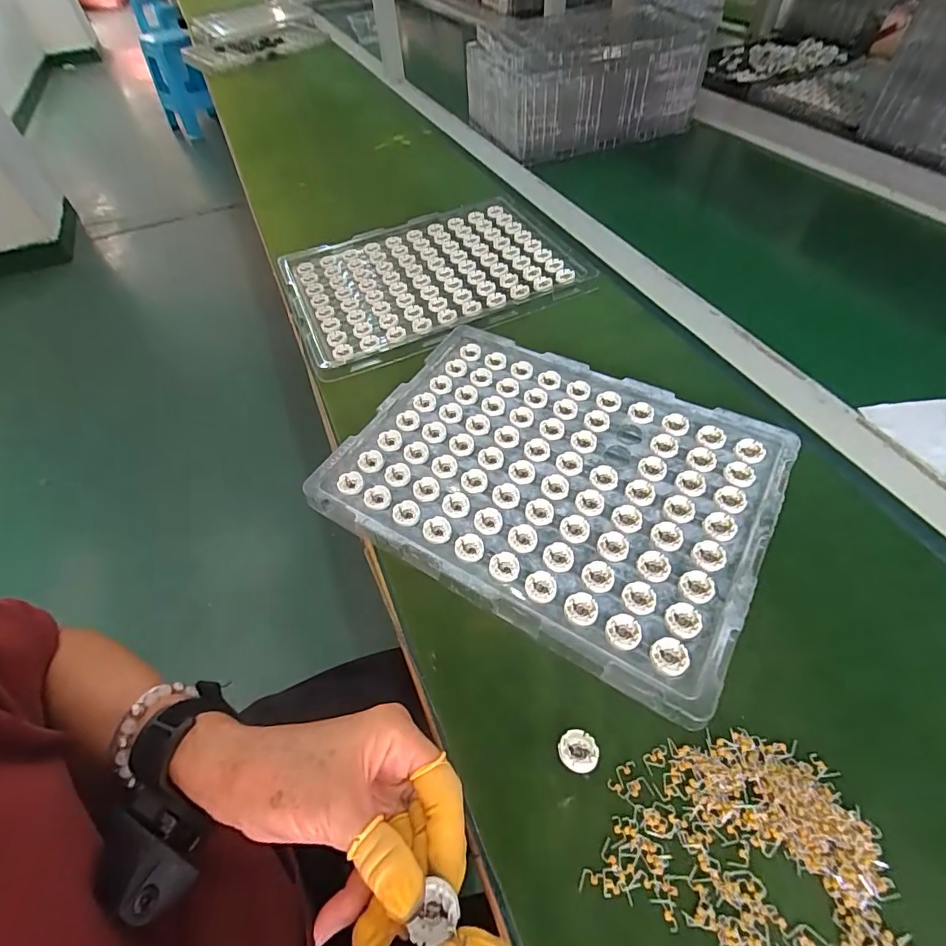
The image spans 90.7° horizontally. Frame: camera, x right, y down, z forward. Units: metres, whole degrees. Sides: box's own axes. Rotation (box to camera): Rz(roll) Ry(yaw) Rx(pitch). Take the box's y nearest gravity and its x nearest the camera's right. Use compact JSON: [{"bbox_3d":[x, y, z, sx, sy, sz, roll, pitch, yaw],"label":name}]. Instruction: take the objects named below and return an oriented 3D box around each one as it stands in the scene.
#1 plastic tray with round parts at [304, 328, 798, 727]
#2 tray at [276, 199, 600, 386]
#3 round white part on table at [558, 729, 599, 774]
[{"bbox_3d":[0.058,-0.004,0.400,0.344,0.019,0.252,25,59,20],"label":"plastic tray with round parts"},{"bbox_3d":[-0.056,-0.252,0.596,0.340,0.018,0.257,-22,55,-13],"label":"tray"},{"bbox_3d":[0.064,0.168,0.282,0.022,0.011,0.022,-2,53,2],"label":"round white part on table"}]

